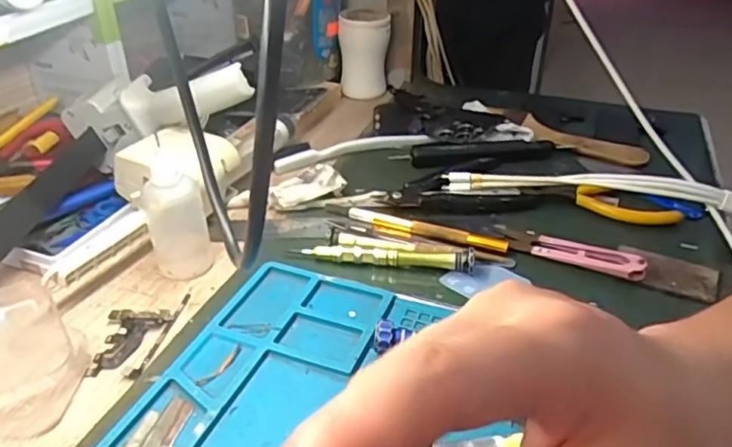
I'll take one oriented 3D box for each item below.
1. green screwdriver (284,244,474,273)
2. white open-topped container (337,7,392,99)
[{"bbox_3d":[0.010,0.019,0.384,0.115,0.013,0.011,6,34,7],"label":"green screwdriver"},{"bbox_3d":[-0.001,-0.179,0.630,0.052,0.083,0.047,5,34,6],"label":"white open-topped container"}]

